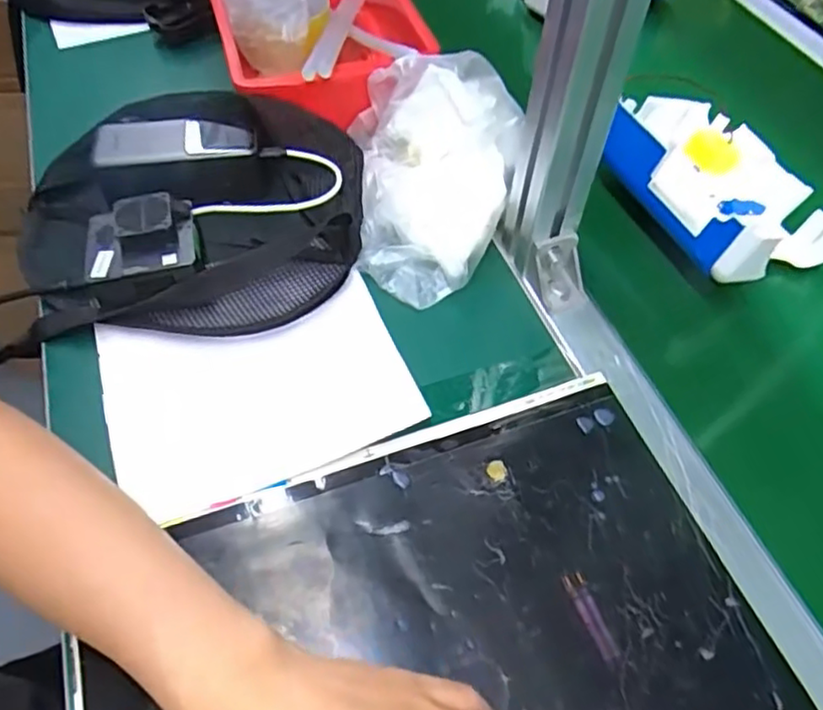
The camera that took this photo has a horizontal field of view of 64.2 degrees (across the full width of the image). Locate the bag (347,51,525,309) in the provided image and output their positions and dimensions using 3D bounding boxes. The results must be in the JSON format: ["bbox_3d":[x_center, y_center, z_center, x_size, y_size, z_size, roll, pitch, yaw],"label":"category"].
[{"bbox_3d":[0.017,-0.140,0.512,0.134,0.085,0.182,3,56,0],"label":"bag"}]

